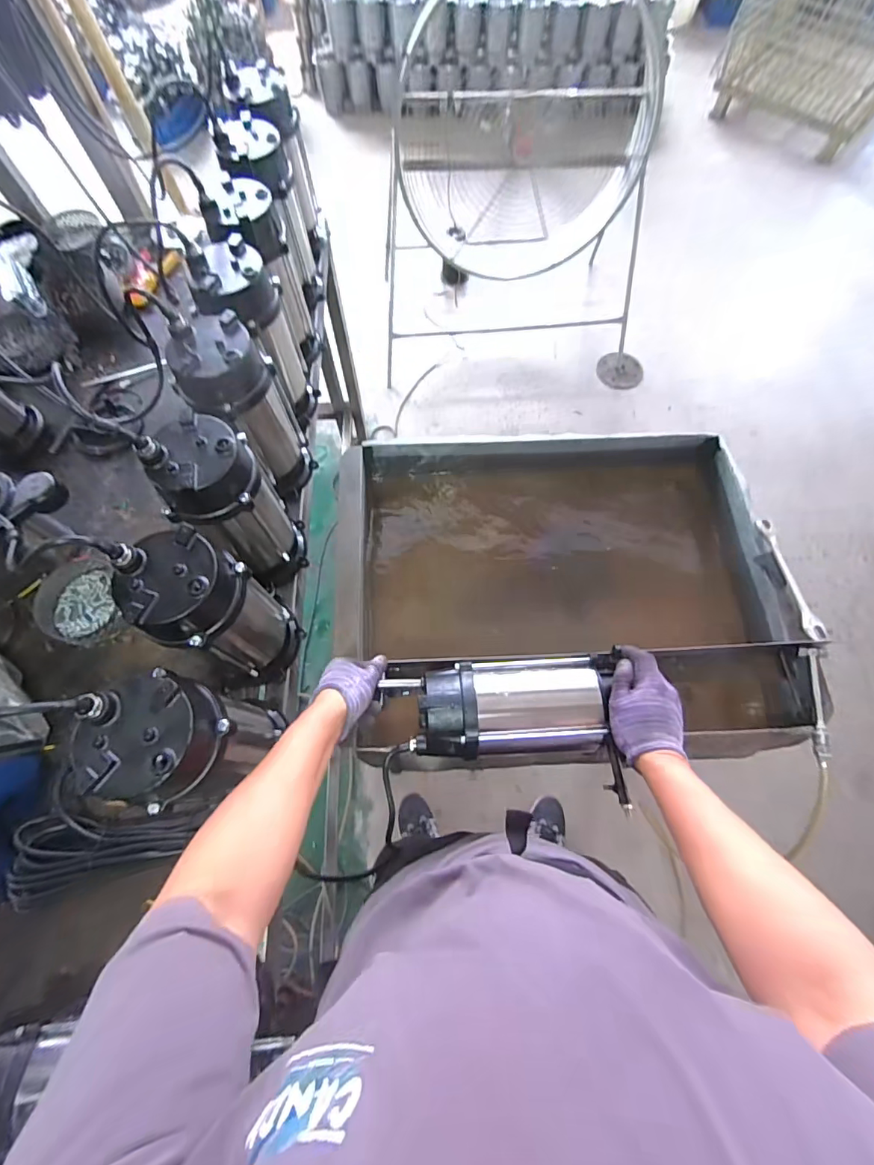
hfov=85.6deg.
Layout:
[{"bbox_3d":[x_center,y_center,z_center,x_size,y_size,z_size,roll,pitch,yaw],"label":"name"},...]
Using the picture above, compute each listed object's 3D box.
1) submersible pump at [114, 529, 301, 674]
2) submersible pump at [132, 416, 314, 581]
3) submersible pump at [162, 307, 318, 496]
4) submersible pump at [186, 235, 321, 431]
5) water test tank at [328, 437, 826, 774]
[{"bbox_3d":[-0.283,0.046,0.626,0.128,0.282,0.115,-41,75,-14],"label":"submersible pump"},{"bbox_3d":[-0.285,-0.100,0.684,0.130,0.281,0.114,-37,74,-13],"label":"submersible pump"},{"bbox_3d":[-0.291,-0.255,0.746,0.135,0.277,0.123,33,73,11],"label":"submersible pump"},{"bbox_3d":[-0.301,-0.398,0.803,0.110,0.285,0.124,9,70,3],"label":"submersible pump"},{"bbox_3d":[0.214,0.012,0.886,0.759,0.279,0.602,-4,69,-2],"label":"water test tank"}]

